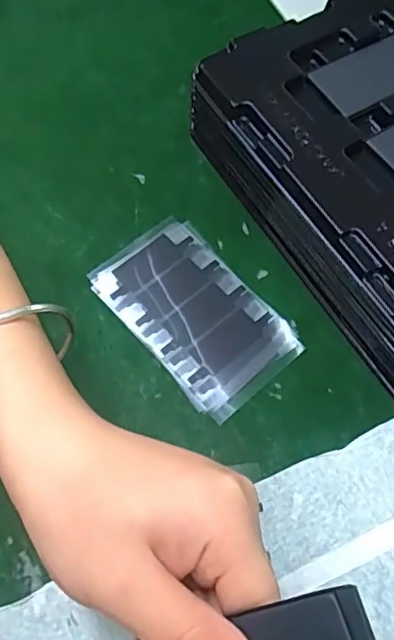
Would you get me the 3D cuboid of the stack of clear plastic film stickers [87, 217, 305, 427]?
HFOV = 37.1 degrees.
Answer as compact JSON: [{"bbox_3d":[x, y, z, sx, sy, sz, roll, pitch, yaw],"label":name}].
[{"bbox_3d":[-0.002,-0.005,0.311,0.063,0.004,0.108,-38,70,-15],"label":"stack of clear plastic film stickers"}]

